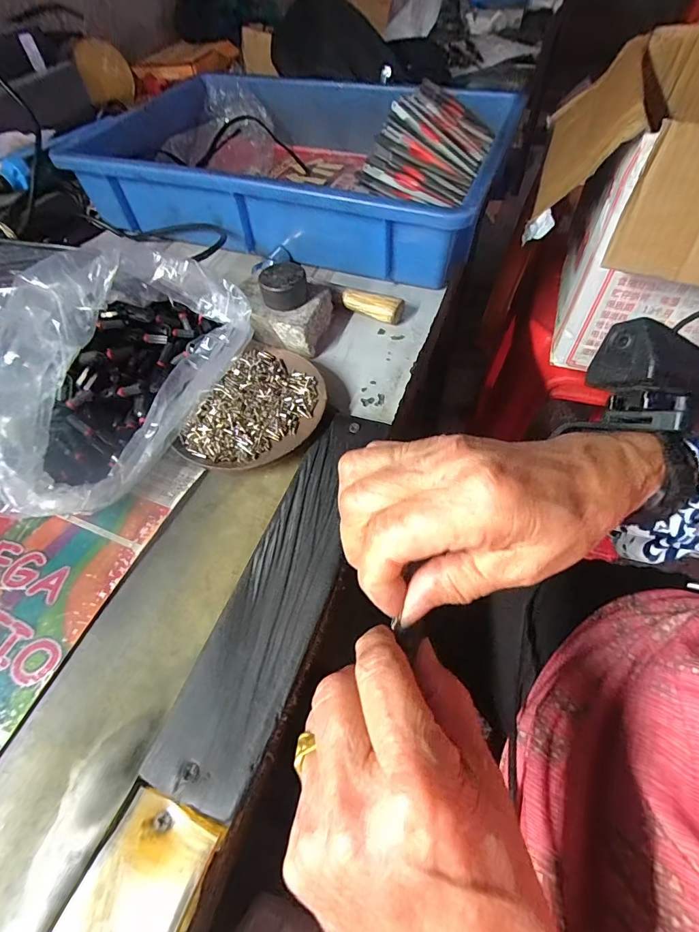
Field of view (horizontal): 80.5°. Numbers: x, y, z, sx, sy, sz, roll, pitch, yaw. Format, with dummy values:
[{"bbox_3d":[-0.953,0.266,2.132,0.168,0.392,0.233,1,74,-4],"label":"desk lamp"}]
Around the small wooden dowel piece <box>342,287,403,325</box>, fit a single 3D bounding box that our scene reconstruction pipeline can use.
[{"bbox_3d":[0.019,-0.143,0.366,0.054,0.020,0.017,23,61,19],"label":"small wooden dowel piece"}]

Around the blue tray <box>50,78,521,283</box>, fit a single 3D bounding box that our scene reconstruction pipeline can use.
[{"bbox_3d":[-0.057,-0.347,0.462,0.439,0.068,0.298,16,58,14],"label":"blue tray"}]

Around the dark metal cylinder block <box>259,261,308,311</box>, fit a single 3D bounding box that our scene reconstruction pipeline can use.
[{"bbox_3d":[-0.053,-0.143,0.334,0.036,0.028,0.031,-10,56,-2],"label":"dark metal cylinder block"}]

